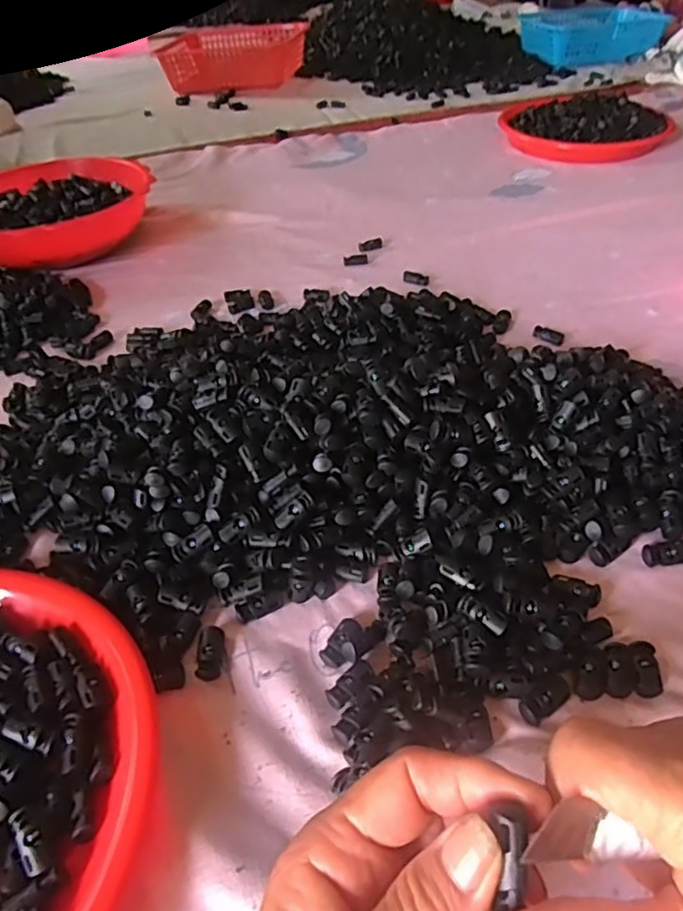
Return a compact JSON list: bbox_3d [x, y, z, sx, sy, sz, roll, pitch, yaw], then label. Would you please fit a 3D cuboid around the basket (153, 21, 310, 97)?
[{"bbox_3d":[-0.219,-0.822,1.290,0.299,0.079,0.176,-4,45,0],"label":"basket"}]

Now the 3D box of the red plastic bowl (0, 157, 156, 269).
[{"bbox_3d":[-0.353,-0.292,0.750,0.222,0.067,0.222,-2,45,2],"label":"red plastic bowl"}]

